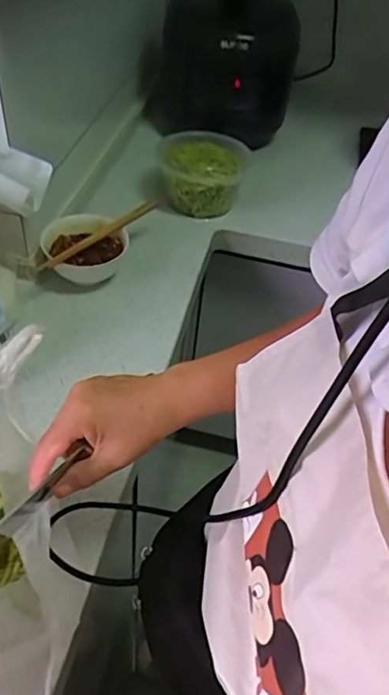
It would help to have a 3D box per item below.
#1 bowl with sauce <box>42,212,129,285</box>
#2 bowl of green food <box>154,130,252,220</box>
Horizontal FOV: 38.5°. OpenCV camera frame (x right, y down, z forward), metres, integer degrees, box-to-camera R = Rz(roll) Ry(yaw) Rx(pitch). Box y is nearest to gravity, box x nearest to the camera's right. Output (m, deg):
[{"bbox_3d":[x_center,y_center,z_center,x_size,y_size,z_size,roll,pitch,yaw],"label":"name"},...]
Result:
[{"bbox_3d":[-0.161,-0.140,0.831,0.122,0.062,0.115,-16,51,-20],"label":"bowl with sauce"},{"bbox_3d":[0.012,-0.317,1.012,0.152,0.087,0.165,13,47,6],"label":"bowl of green food"}]

